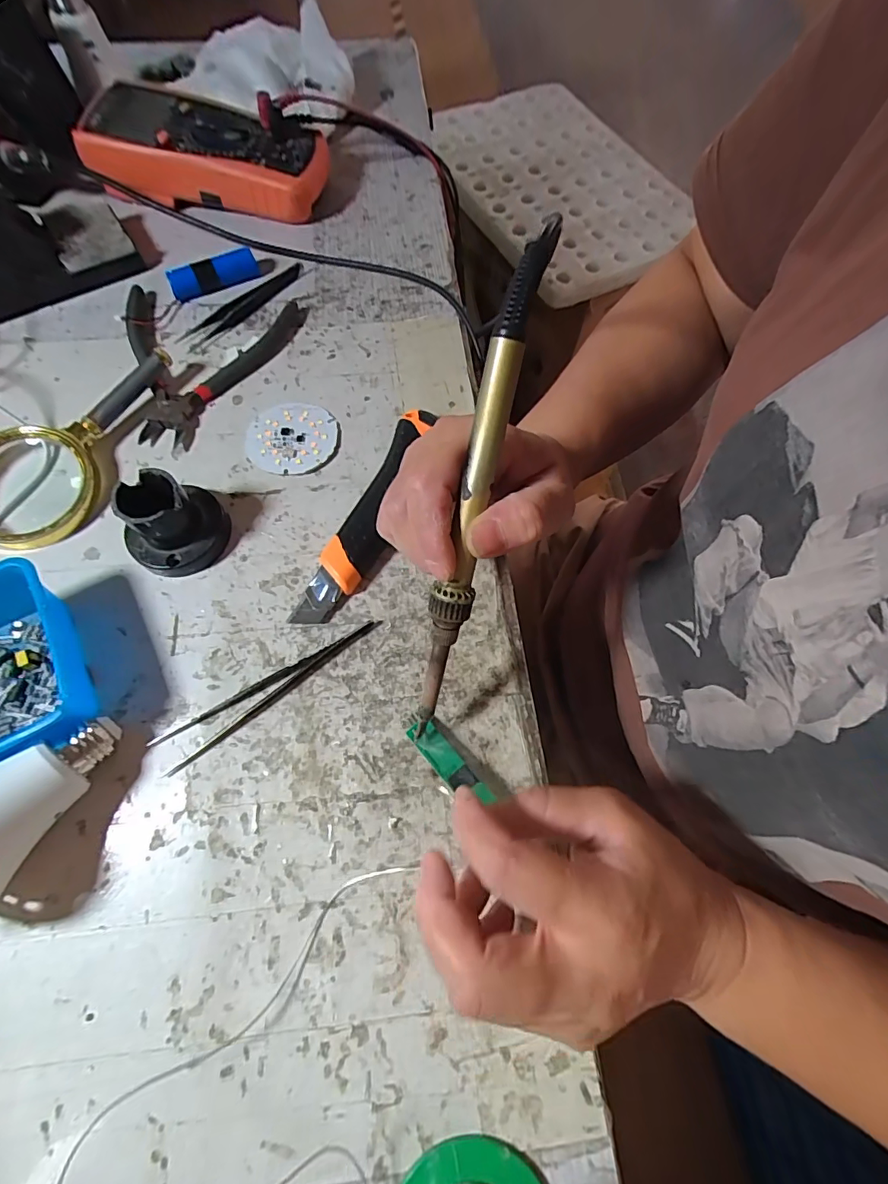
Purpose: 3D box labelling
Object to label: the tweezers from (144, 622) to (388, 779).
[{"bbox_3d":[-0.093,0.053,0.264,0.130,0.007,0.020,-30,72,-13],"label":"tweezers"}]

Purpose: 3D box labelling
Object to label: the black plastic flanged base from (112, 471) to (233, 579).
[{"bbox_3d":[-0.158,-0.041,0.280,0.046,0.044,0.055,42,73,14],"label":"black plastic flanged base"}]

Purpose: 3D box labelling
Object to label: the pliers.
[{"bbox_3d":[-0.194,-0.181,0.349,0.128,0.011,0.154,27,70,9],"label":"pliers"}]

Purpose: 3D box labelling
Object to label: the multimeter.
[{"bbox_3d":[-0.191,-0.358,0.397,0.178,0.049,0.083,3,68,-1],"label":"multimeter"}]

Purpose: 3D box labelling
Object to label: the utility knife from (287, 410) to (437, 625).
[{"bbox_3d":[-0.043,-0.048,0.298,0.037,0.021,0.156,26,70,9],"label":"utility knife"}]

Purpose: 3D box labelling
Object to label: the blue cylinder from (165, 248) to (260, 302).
[{"bbox_3d":[-0.175,-0.244,0.367,0.065,0.021,0.014,-29,72,-12],"label":"blue cylinder"}]

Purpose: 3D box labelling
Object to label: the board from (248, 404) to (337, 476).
[{"bbox_3d":[-0.103,-0.106,0.329,0.059,0.004,0.060,-2,69,-2],"label":"board"}]

